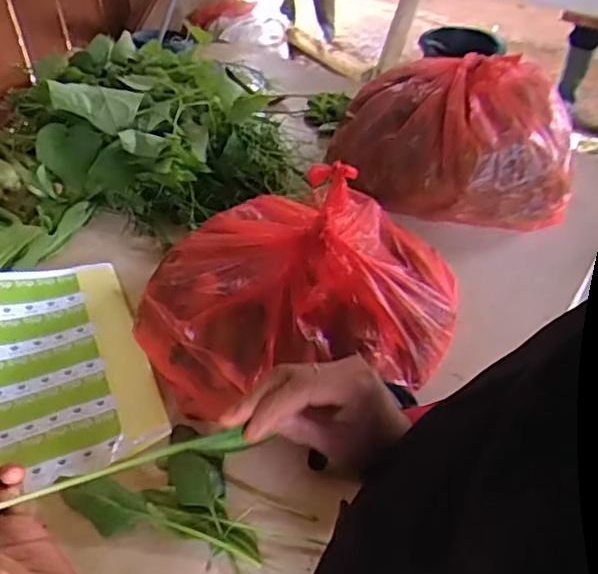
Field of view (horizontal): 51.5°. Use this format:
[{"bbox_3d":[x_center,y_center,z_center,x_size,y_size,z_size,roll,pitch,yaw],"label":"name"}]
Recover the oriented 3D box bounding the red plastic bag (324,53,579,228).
[{"bbox_3d":[0.243,-0.230,0.982,0.365,0.181,0.229,22,48,21],"label":"red plastic bag"}]

